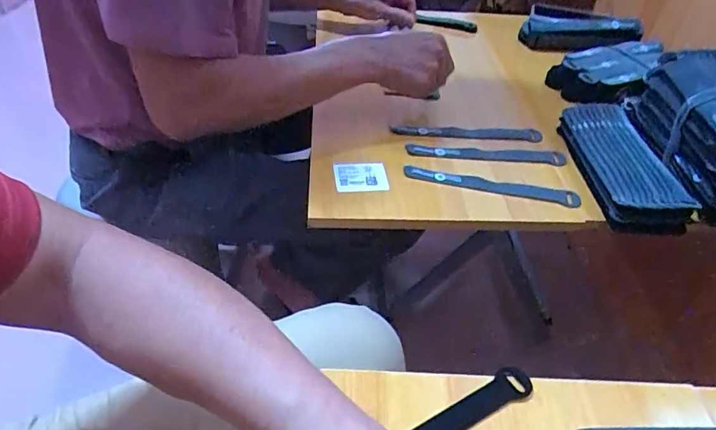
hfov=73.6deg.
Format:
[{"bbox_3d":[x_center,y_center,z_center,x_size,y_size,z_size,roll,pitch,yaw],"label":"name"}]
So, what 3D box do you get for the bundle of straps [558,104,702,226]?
[{"bbox_3d":[0.315,-0.066,0.584,0.090,0.046,0.207,4,42,-1],"label":"bundle of straps"}]

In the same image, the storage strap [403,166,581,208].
[{"bbox_3d":[0.156,-0.036,0.558,0.200,0.008,0.021,11,42,7],"label":"storage strap"}]

